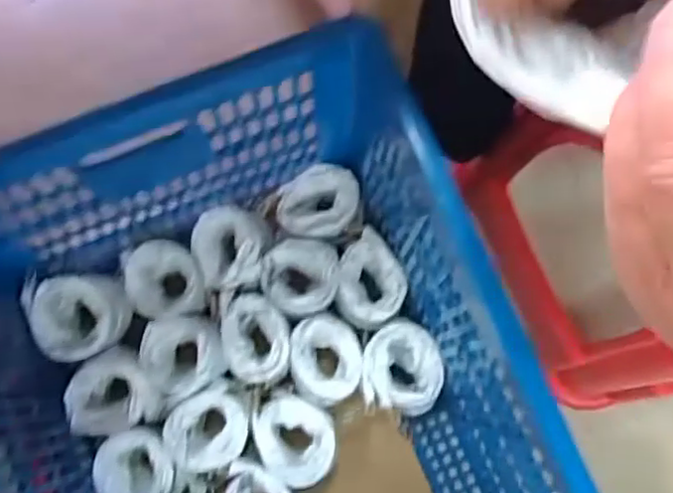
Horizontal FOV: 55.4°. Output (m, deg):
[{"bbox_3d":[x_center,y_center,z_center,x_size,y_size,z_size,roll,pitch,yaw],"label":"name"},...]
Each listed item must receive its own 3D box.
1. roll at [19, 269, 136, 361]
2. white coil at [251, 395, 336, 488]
[{"bbox_3d":[-0.325,0.087,0.821,0.097,0.097,0.116,-22,79,-5],"label":"roll"},{"bbox_3d":[-0.052,0.234,0.777,0.097,0.072,0.098,0,78,0],"label":"white coil"}]

